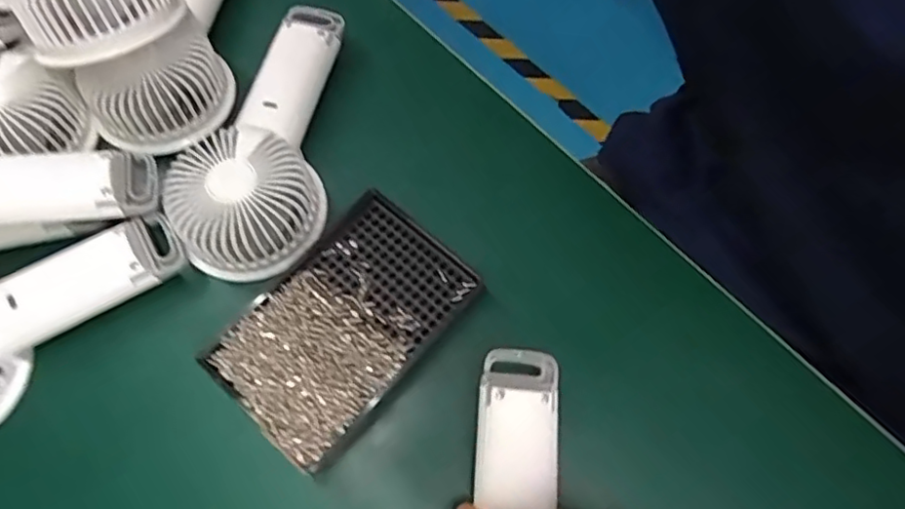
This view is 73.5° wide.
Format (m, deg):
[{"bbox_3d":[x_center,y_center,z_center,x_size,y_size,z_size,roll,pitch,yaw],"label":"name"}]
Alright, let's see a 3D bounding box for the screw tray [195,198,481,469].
[{"bbox_3d":[-0.059,0.036,0.335,0.088,0.014,0.136,39,73,12],"label":"screw tray"}]

